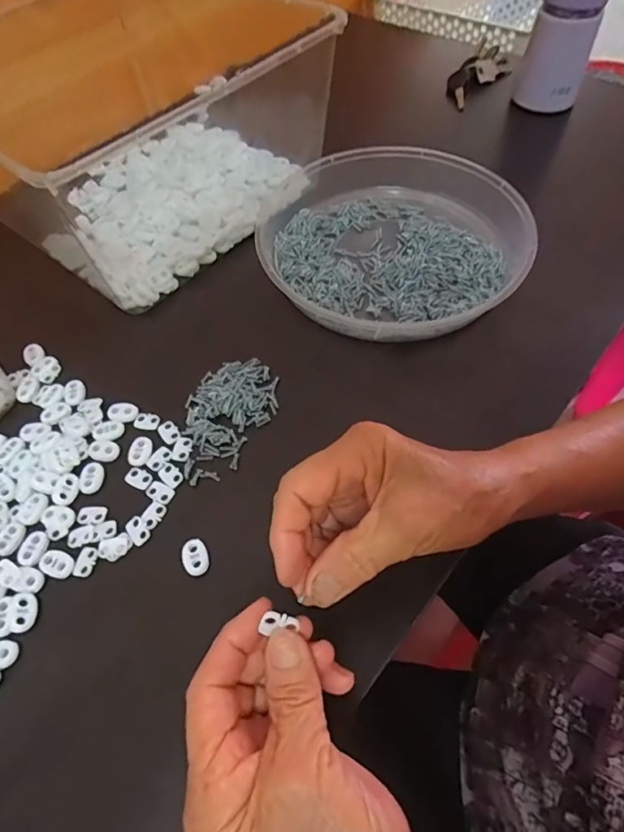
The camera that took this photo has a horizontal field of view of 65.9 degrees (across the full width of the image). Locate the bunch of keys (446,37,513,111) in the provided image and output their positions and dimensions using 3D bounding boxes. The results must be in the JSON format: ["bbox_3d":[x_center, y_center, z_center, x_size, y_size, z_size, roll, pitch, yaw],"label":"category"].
[{"bbox_3d":[0.206,-0.429,0.605,0.045,0.033,0.114,36,65,21],"label":"bunch of keys"}]

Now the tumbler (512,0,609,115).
[{"bbox_3d":[0.270,-0.414,0.520,0.062,0.131,0.067,12,59,11],"label":"tumbler"}]

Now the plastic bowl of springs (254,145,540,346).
[{"bbox_3d":[0.066,-0.164,0.433,0.225,0.046,0.231,-1,58,2],"label":"plastic bowl of springs"}]

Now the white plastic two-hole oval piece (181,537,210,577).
[{"bbox_3d":[-0.074,0.089,0.304,0.015,0.004,0.024,-17,61,-18],"label":"white plastic two-hole oval piece"}]

